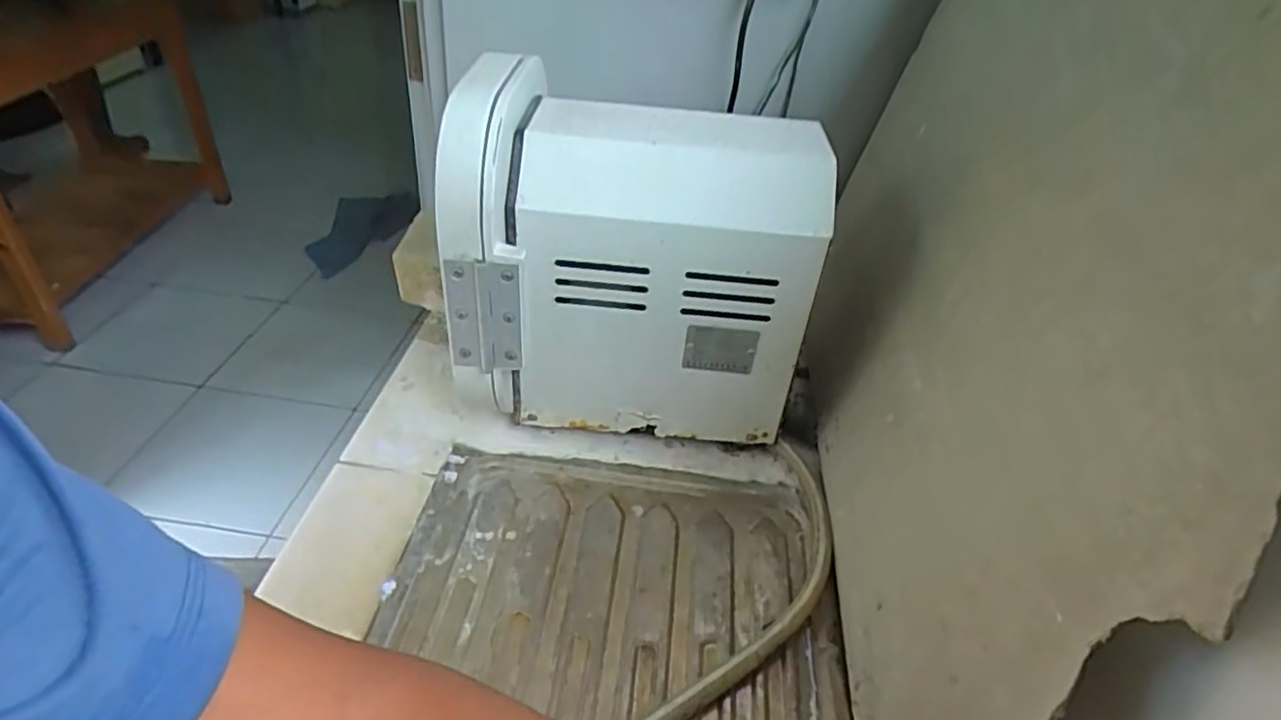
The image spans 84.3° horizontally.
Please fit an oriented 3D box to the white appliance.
[{"bbox_3d":[-0.009,-0.106,0.749,0.362,0.306,0.240,1,38,-6],"label":"white appliance"}]

